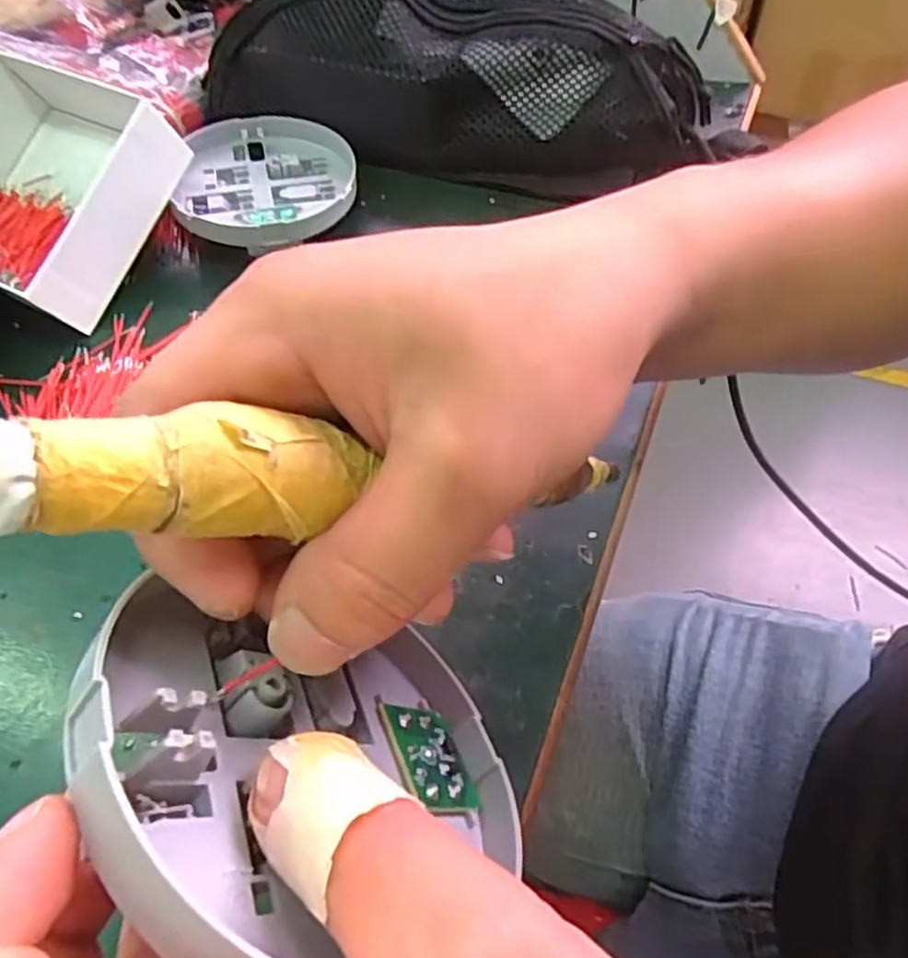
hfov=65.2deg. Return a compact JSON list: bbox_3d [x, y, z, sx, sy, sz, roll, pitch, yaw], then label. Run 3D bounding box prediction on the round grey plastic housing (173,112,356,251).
[{"bbox_3d":[-0.105,-0.168,0.398,0.096,0.015,0.104,-1,56,2],"label":"round grey plastic housing"}]

